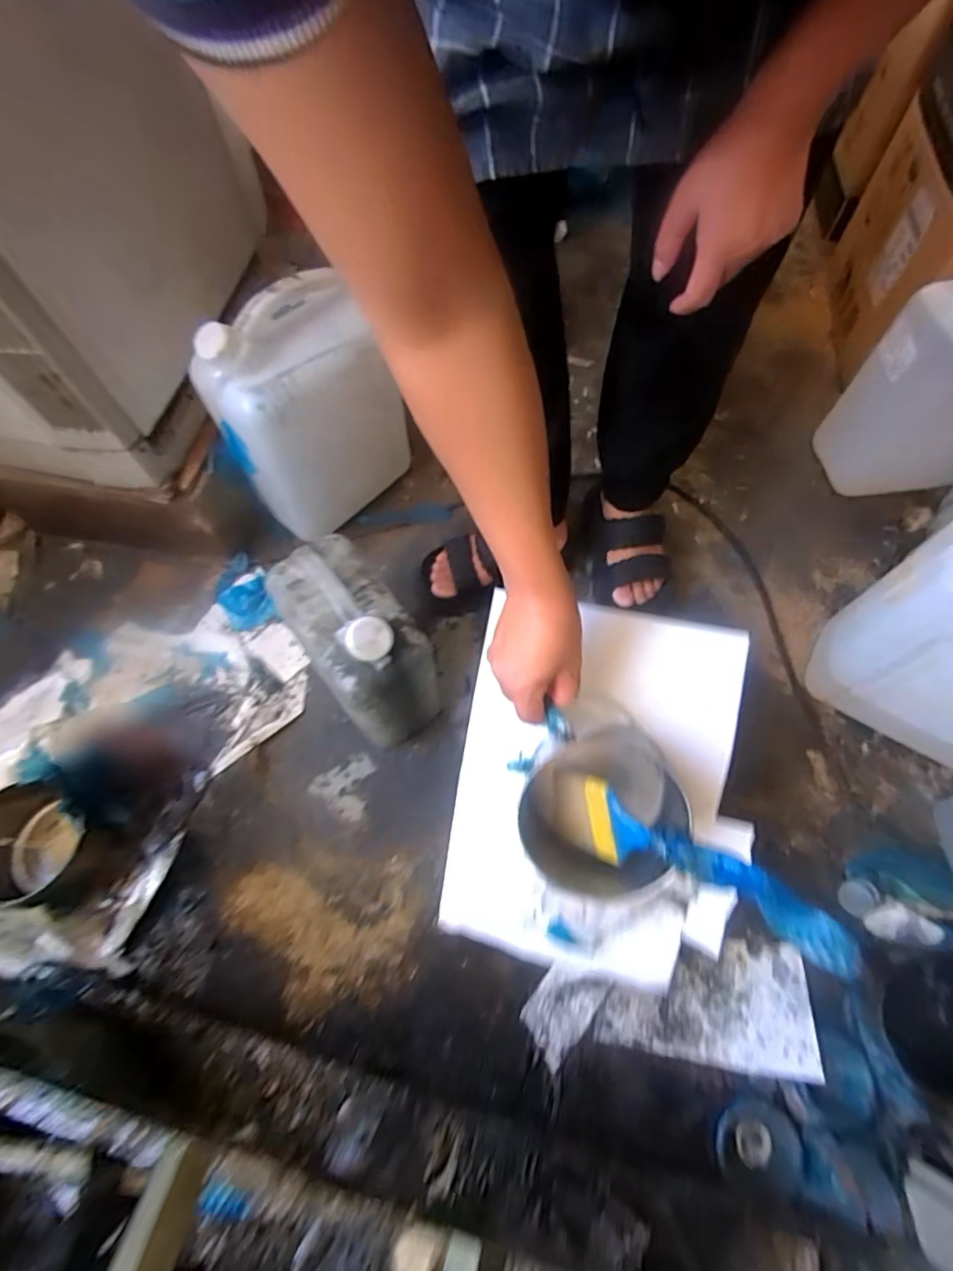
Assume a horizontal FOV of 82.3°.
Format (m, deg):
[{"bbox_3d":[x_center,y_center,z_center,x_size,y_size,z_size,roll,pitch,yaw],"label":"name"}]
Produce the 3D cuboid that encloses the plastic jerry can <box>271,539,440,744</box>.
[{"bbox_3d":[-0.141,0.018,0.679,0.107,0.283,0.188,-34,69,-13],"label":"plastic jerry can"}]

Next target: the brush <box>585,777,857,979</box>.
[{"bbox_3d":[0.162,0.174,0.409,0.040,0.060,0.217,-46,26,-19],"label":"brush"}]

